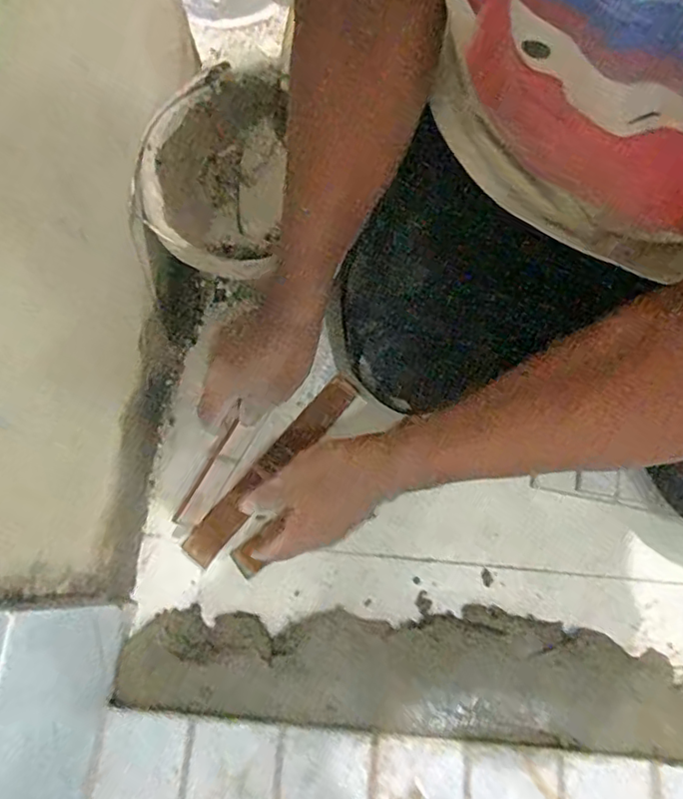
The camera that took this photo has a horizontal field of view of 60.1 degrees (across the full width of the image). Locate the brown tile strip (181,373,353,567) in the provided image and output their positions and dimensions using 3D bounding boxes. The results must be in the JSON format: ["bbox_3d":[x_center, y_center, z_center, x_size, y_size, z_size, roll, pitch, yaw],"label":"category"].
[{"bbox_3d":[-0.075,0.073,0.635,0.037,0.014,0.245,39,78,13],"label":"brown tile strip"}]

